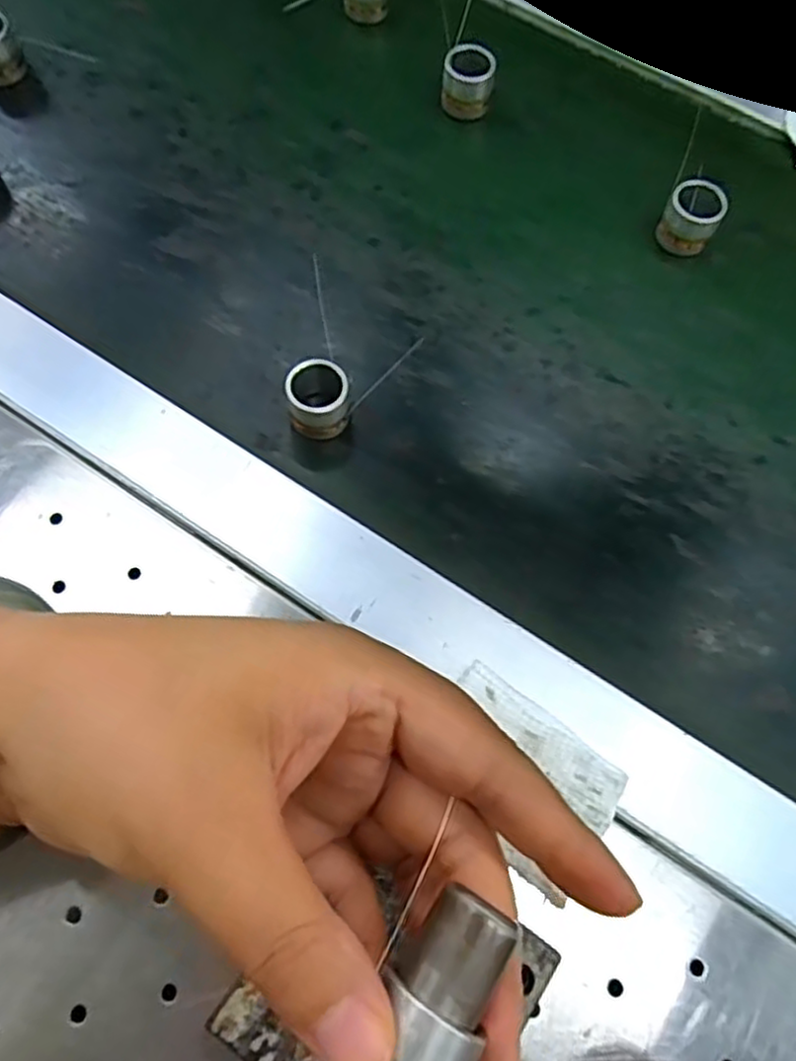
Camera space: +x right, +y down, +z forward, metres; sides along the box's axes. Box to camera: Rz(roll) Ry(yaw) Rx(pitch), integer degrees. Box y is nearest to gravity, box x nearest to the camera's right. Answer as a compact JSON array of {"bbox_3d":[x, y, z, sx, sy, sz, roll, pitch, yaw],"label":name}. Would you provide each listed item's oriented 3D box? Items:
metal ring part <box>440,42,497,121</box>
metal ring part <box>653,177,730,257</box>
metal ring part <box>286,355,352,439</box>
[{"bbox_3d":[0.036,-0.225,0.358,0.024,0.027,0.019,13,70,3],"label":"metal ring part"},{"bbox_3d":[0.137,-0.147,0.330,0.025,0.027,0.022,26,71,7],"label":"metal ring part"},{"bbox_3d":[-0.032,-0.054,0.292,0.024,0.026,0.024,1,70,-2],"label":"metal ring part"}]

